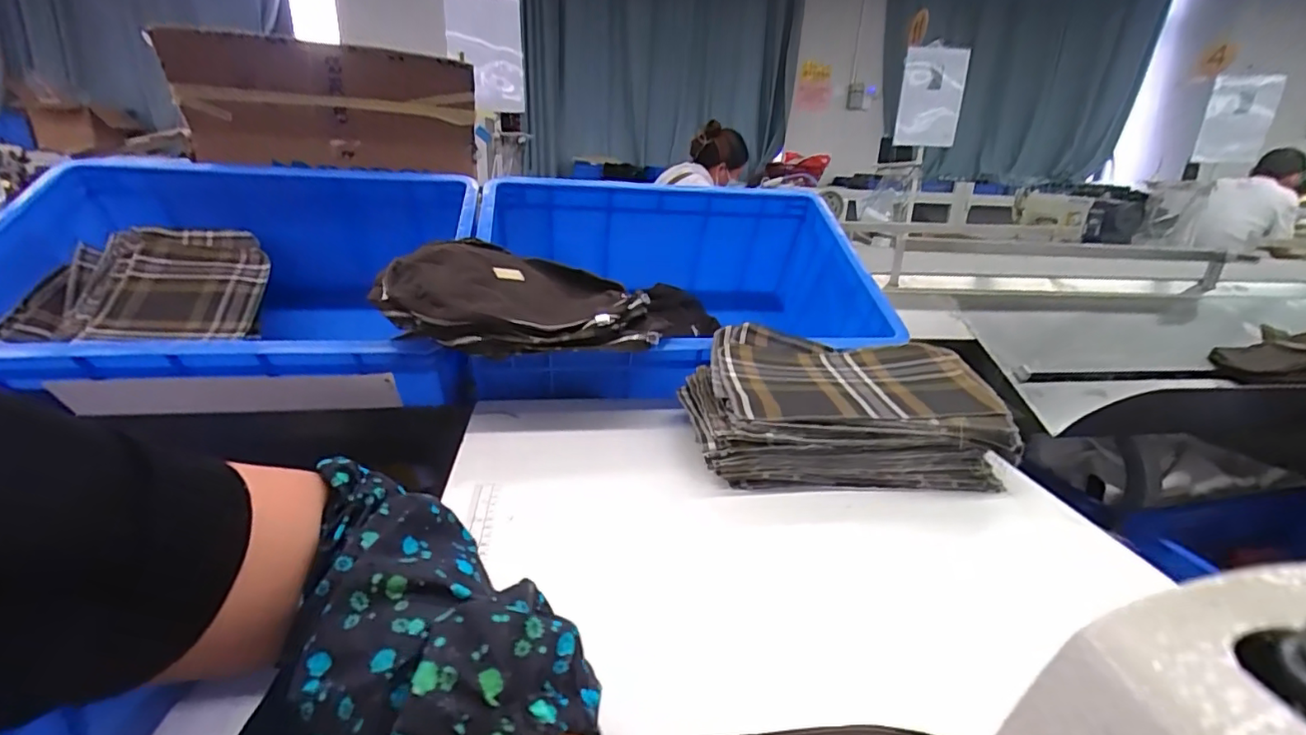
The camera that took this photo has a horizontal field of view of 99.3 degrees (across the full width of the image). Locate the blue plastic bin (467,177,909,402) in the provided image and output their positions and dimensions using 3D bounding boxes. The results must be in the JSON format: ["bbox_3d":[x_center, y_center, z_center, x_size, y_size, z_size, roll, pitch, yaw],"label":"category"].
[{"bbox_3d":[0.026,-0.087,0.836,0.536,0.243,0.393,-1,46,-11],"label":"blue plastic bin"}]

